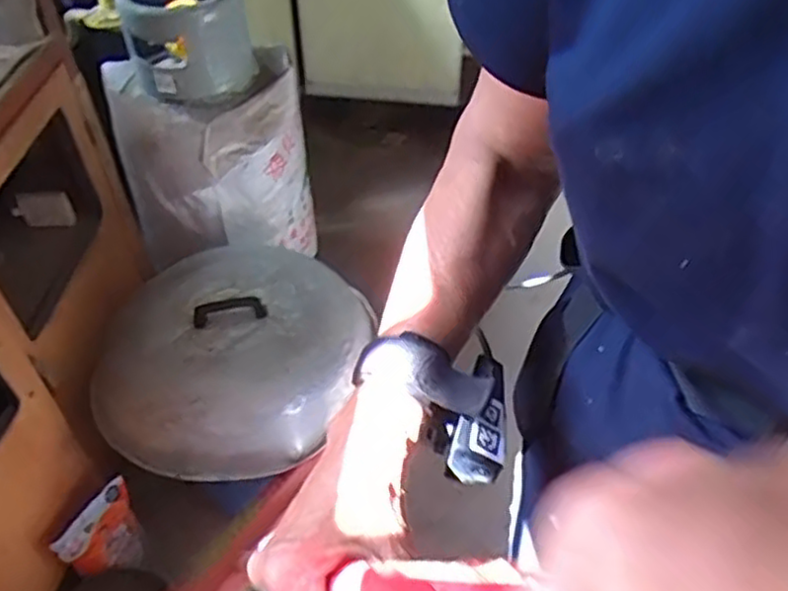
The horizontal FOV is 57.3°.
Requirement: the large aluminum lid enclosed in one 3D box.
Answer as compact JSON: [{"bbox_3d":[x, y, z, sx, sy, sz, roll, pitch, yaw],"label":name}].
[{"bbox_3d":[-0.233,0.082,1.050,0.371,0.098,0.393,0,46,0],"label":"large aluminum lid"}]

